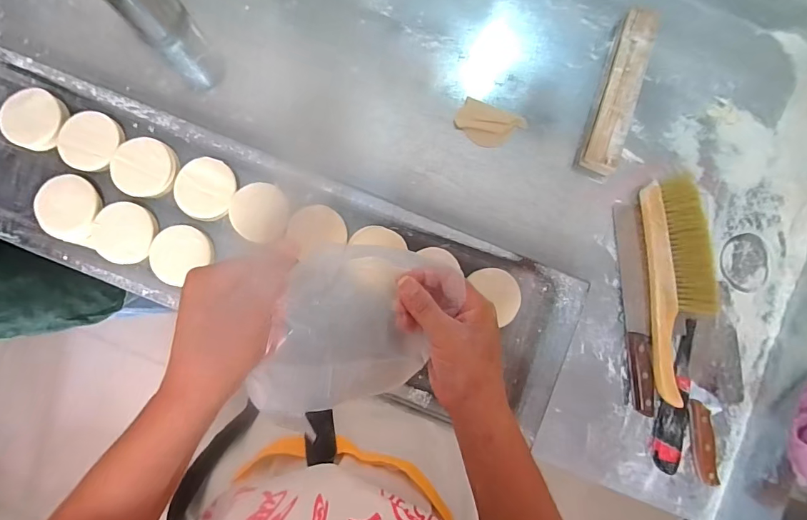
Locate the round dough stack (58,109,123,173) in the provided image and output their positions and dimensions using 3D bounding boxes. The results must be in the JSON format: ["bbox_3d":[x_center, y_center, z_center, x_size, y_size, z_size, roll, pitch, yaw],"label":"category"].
[{"bbox_3d":[-0.456,-0.172,0.596,0.087,0.029,0.084,0,86,-2],"label":"round dough stack"}]

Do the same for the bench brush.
[{"bbox_3d":[0.419,0.041,0.614,0.086,0.045,0.332,-2,86,-2],"label":"bench brush"}]

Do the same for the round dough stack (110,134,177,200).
[{"bbox_3d":[-0.376,-0.134,0.593,0.085,0.032,0.084,0,86,-2],"label":"round dough stack"}]

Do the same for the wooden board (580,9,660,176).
[{"bbox_3d":[0.345,-0.266,0.641,0.060,0.035,0.267,18,85,-1],"label":"wooden board"}]

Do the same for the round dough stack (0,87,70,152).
[{"bbox_3d":[-0.539,-0.206,0.595,0.088,0.028,0.086,0,86,-2],"label":"round dough stack"}]

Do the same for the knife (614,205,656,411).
[{"bbox_3d":[0.362,0.073,0.621,0.042,0.022,0.317,-4,86,-2],"label":"knife"}]

